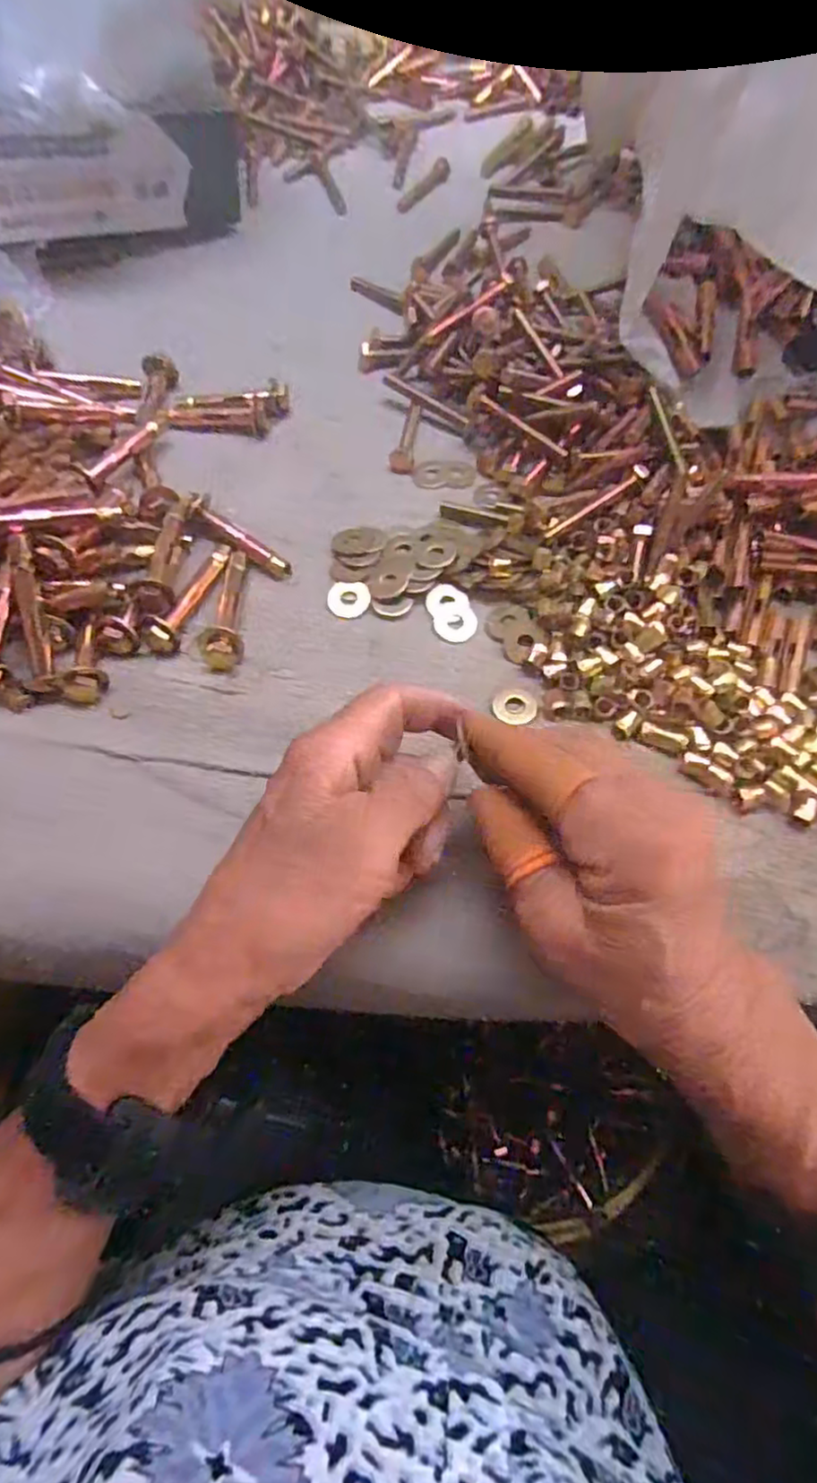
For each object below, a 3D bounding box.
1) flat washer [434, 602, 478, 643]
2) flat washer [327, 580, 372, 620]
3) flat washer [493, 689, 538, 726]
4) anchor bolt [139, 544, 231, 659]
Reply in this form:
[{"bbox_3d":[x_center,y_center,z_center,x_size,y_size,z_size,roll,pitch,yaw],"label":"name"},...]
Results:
[{"bbox_3d":[0.023,-0.059,0.325,0.021,0.004,0.021,3,71,-8],"label":"flat washer"},{"bbox_3d":[-0.030,-0.072,0.330,0.021,0.004,0.021,2,65,4],"label":"flat washer"},{"bbox_3d":[0.049,-0.016,0.303,0.019,0.004,0.019,9,66,7],"label":"flat washer"},{"bbox_3d":[-0.106,-0.073,0.315,0.015,0.017,0.068,16,67,10],"label":"anchor bolt"}]

